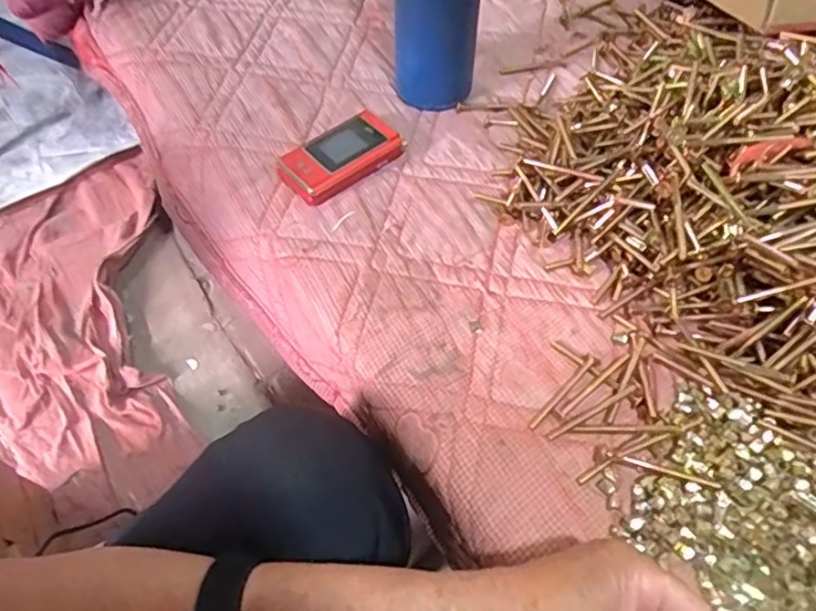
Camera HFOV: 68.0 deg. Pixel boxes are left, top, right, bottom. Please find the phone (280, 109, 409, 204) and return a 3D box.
[{"bbox_3d":[-0.058,-0.132,0.530,0.103,0.020,0.060,-34,61,-19],"label":"phone"}]

